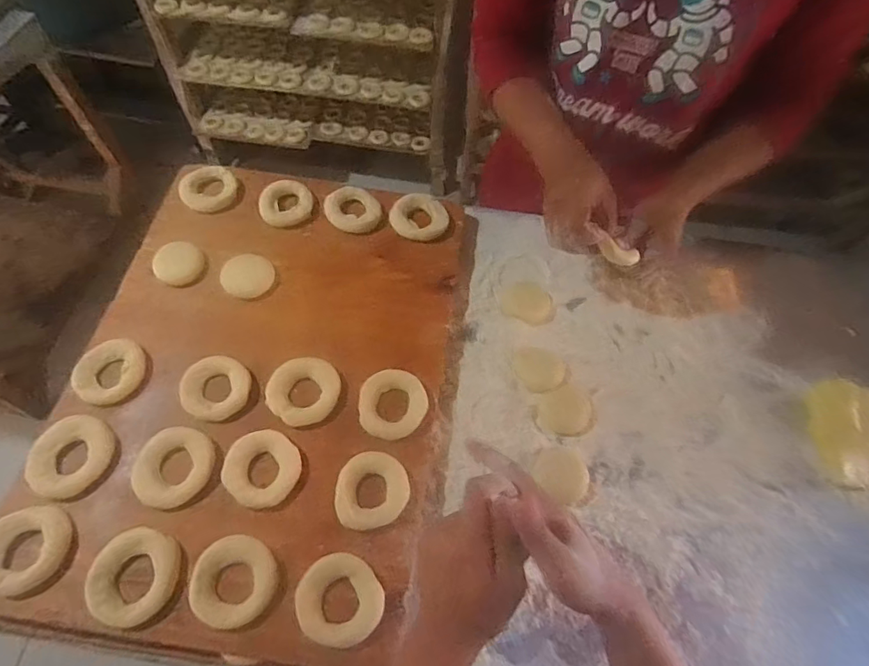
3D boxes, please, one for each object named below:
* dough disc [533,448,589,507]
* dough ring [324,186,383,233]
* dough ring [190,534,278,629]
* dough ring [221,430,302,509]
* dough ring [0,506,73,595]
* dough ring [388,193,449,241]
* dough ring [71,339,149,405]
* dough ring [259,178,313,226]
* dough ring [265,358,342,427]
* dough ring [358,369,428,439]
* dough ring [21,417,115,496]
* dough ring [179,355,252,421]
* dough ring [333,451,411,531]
[{"bbox_3d":[0.151,0.164,0.576,0.063,0.010,0.062,1,62,-1],"label":"dough disc"},{"bbox_3d":[-0.117,-0.177,0.710,0.085,0.015,0.069,39,67,18],"label":"dough ring"},{"bbox_3d":[-0.196,0.239,0.477,0.077,0.013,0.080,1,62,-1],"label":"dough ring"},{"bbox_3d":[-0.185,0.145,0.533,0.080,0.013,0.076,1,62,-1],"label":"dough ring"},{"bbox_3d":[-0.403,0.211,0.481,0.077,0.019,0.074,1,62,-1],"label":"dough ring"},{"bbox_3d":[-0.022,-0.168,0.709,0.084,0.014,0.073,12,62,5],"label":"dough ring"},{"bbox_3d":[-0.383,0.045,0.576,0.071,0.023,0.074,1,62,-1],"label":"dough ring"},{"bbox_3d":[-0.213,-0.187,0.706,0.074,0.016,0.071,1,62,-1],"label":"dough ring"},{"bbox_3d":[-0.153,0.066,0.577,0.081,0.011,0.080,1,62,-1],"label":"dough ring"},{"bbox_3d":[-0.049,0.083,0.580,0.078,0.015,0.080,1,62,-1],"label":"dough ring"},{"bbox_3d":[-0.391,0.132,0.530,0.084,0.015,0.083,-13,63,-9],"label":"dough ring"},{"bbox_3d":[-0.252,0.062,0.569,0.073,0.018,0.073,1,62,-1],"label":"dough ring"},{"bbox_3d":[-0.067,0.167,0.527,0.078,0.011,0.074,1,62,-1],"label":"dough ring"}]

